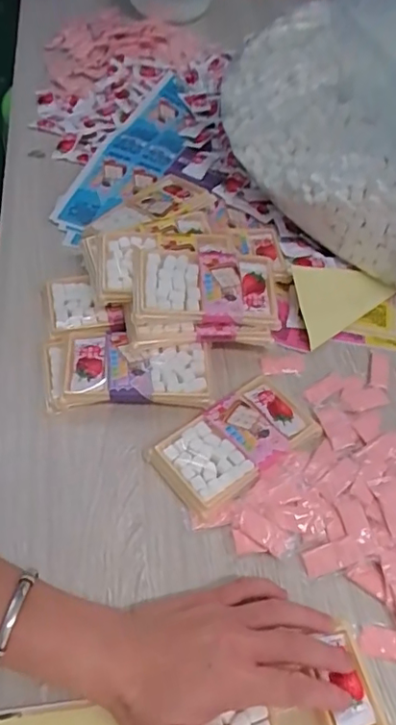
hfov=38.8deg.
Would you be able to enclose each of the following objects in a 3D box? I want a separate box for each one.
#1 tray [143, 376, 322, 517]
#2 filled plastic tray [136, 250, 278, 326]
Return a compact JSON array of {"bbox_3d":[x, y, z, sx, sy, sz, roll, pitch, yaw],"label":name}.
[{"bbox_3d":[0.033,0.065,0.475,0.138,0.016,0.075,-31,59,-26],"label":"tray"},{"bbox_3d":[0.008,-0.073,0.527,0.130,0.025,0.075,-1,52,-4],"label":"filled plastic tray"}]

